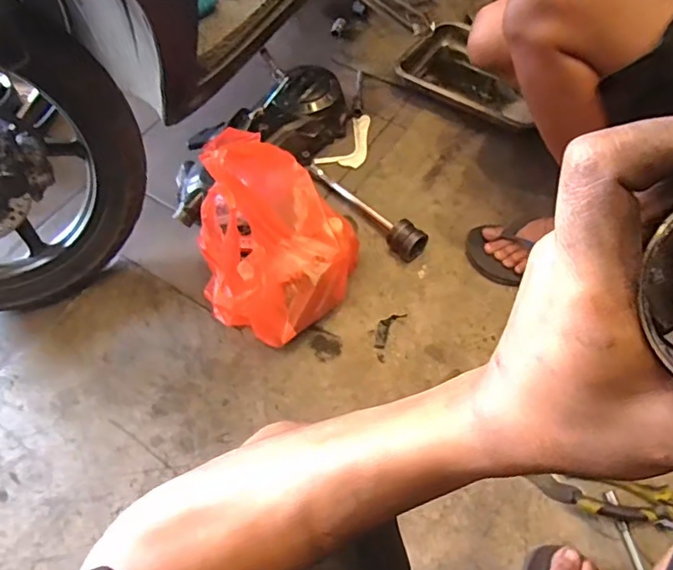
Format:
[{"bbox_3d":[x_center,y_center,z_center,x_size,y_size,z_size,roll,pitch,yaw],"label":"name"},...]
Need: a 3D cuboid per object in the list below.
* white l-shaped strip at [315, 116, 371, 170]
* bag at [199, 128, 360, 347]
[{"bbox_3d":[0.031,-0.271,1.041,0.072,0.014,0.156,29,65,17],"label":"white l-shaped strip"},{"bbox_3d":[-0.101,-0.081,0.789,0.228,0.263,0.239,-41,67,-19],"label":"bag"}]

